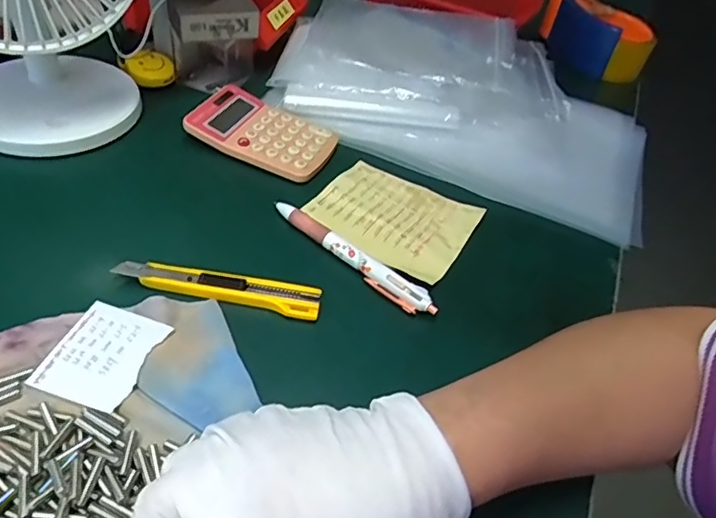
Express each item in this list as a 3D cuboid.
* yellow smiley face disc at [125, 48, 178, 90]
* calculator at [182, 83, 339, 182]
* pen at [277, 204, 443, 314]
[{"bbox_3d":[-0.192,-0.176,0.512,0.043,0.011,0.037,-10,75,-22],"label":"yellow smiley face disc"},{"bbox_3d":[-0.078,-0.110,0.468,0.116,0.012,0.078,25,51,8],"label":"calculator"},{"bbox_3d":[-0.006,-0.002,0.386,0.138,0.018,0.013,35,48,23],"label":"pen"}]

